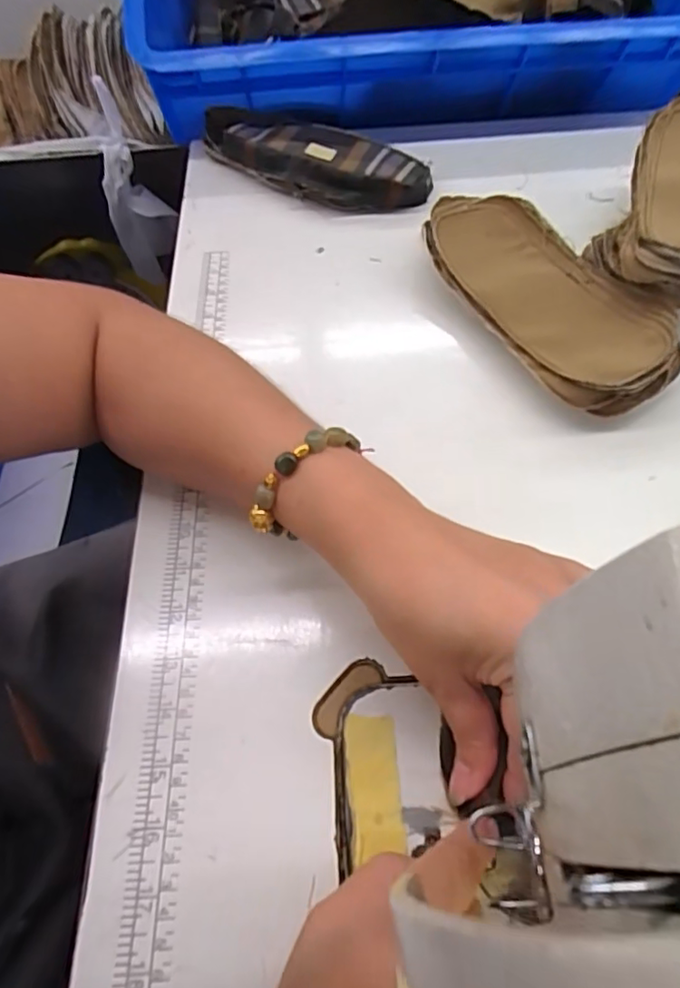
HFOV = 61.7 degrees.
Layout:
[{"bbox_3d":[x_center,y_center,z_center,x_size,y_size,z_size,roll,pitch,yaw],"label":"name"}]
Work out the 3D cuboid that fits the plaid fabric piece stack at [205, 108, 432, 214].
[{"bbox_3d":[-0.033,-0.296,0.502,0.226,0.025,0.073,22,63,15],"label":"plaid fabric piece stack"}]

